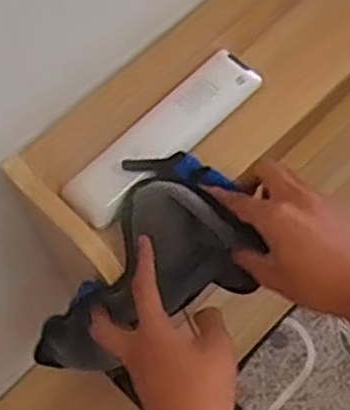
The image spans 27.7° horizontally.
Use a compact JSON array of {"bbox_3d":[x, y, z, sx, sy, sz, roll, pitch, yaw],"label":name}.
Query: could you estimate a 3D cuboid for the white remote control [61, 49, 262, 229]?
[{"bbox_3d":[-0.007,-0.059,0.580,0.047,0.017,0.188,41,74,16],"label":"white remote control"}]

